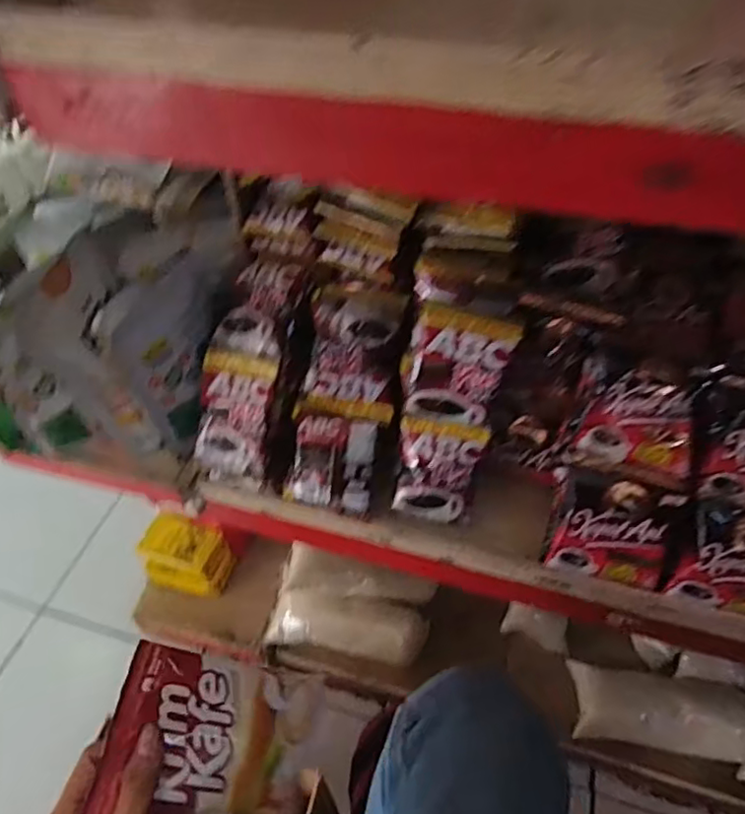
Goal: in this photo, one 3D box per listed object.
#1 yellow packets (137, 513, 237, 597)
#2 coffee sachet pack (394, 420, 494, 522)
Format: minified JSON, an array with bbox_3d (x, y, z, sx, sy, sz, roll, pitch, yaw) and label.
[{"bbox_3d":[-0.291,0.228,0.955,0.132,0.084,0.081,11,50,12],"label":"yellow packets"},{"bbox_3d":[0.057,0.056,0.526,0.068,0.086,0.019,9,21,8],"label":"coffee sachet pack"}]

